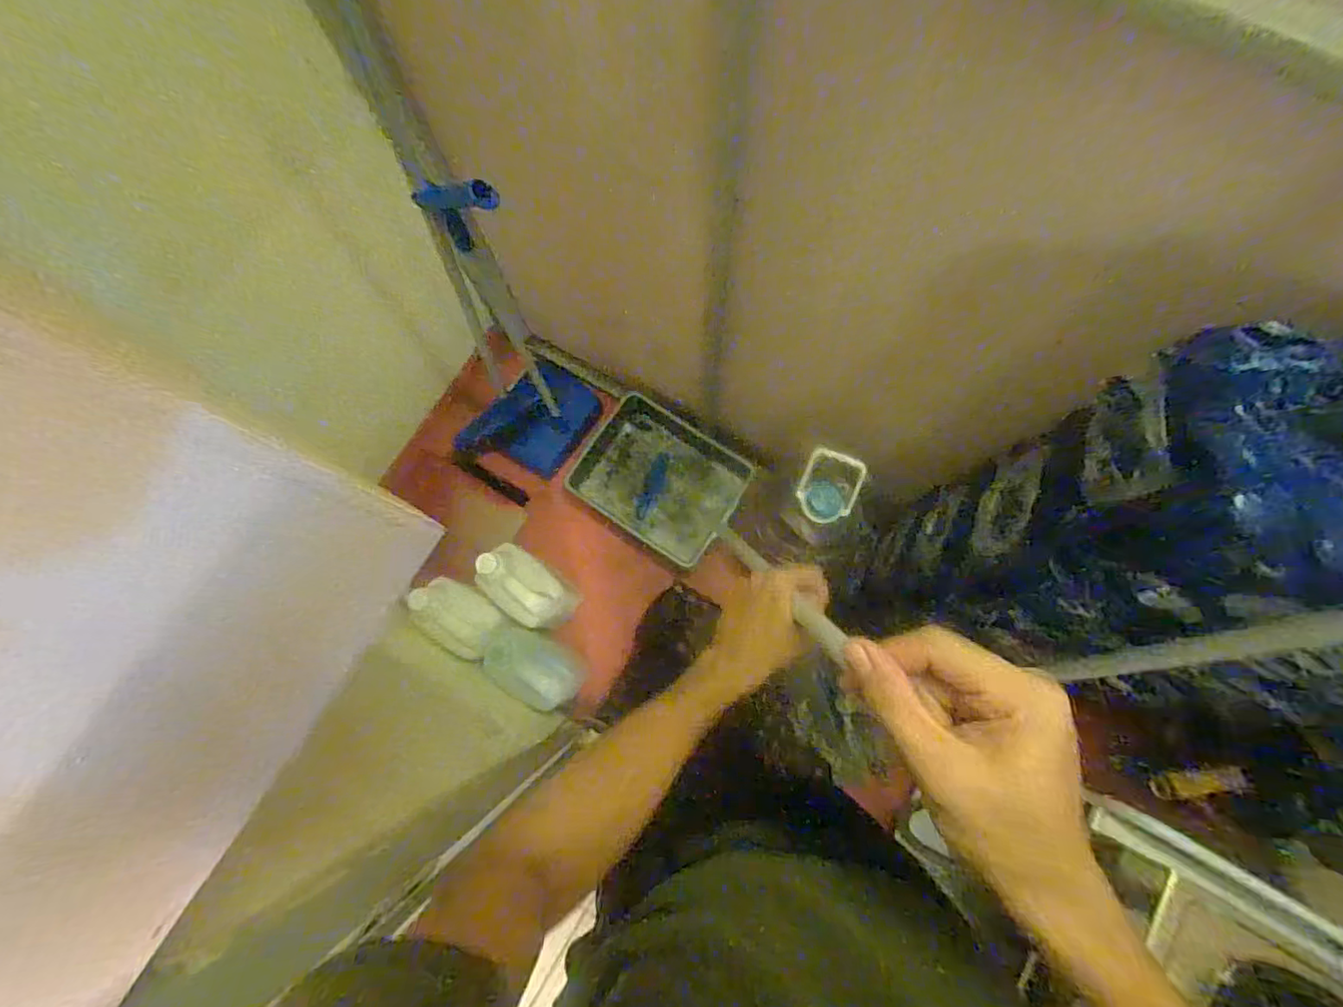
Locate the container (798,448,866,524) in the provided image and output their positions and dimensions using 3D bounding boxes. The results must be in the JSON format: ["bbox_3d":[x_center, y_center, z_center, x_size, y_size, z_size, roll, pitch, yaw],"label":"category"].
[{"bbox_3d":[0.298,-0.030,1.118,0.106,0.047,0.132,22,100,14],"label":"container"}]

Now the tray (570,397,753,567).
[{"bbox_3d":[-0.042,-0.062,1.547,0.437,0.052,0.330,34,101,20],"label":"tray"}]

